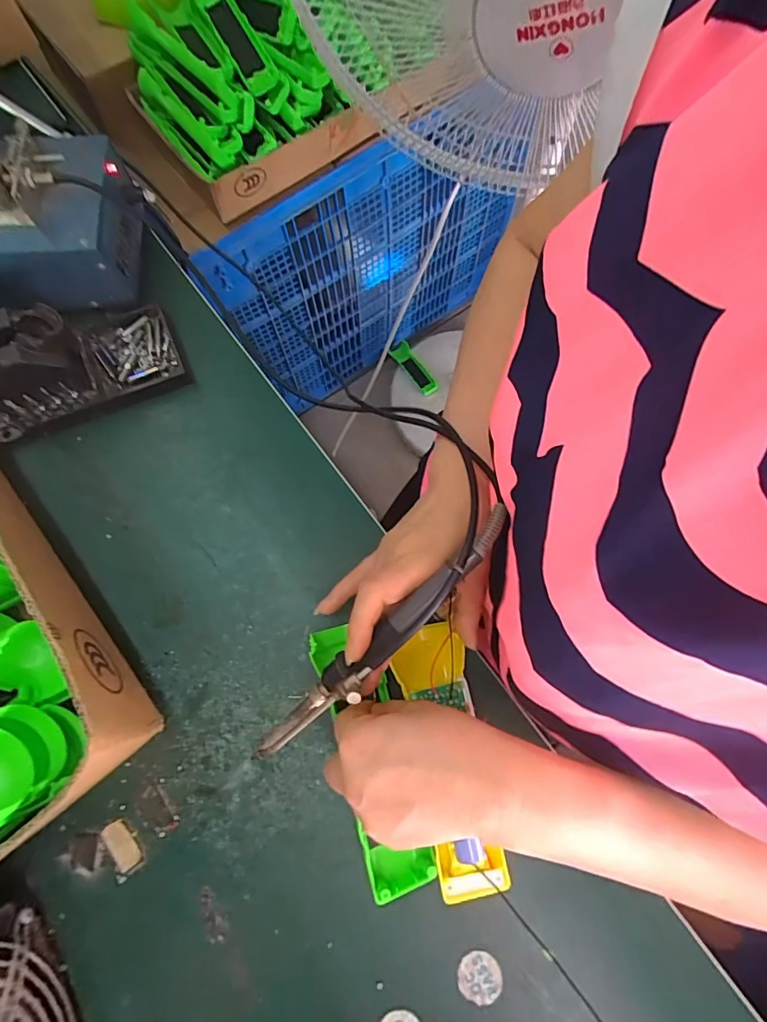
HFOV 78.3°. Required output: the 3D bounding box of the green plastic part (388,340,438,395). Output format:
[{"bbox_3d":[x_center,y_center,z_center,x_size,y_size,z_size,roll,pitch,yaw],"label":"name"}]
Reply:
[{"bbox_3d":[0.075,-0.352,1.175,0.048,0.032,0.165,-30,76,-10],"label":"green plastic part"}]

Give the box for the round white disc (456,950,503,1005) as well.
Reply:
[{"bbox_3d":[0.059,0.288,0.291,0.027,0.004,0.024,19,67,9],"label":"round white disc"}]

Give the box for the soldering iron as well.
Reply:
[{"bbox_3d":[0.000,0.073,0.266,0.198,0.024,0.021,-44,79,3],"label":"soldering iron"}]

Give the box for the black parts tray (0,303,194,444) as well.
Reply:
[{"bbox_3d":[-0.245,-0.122,0.362,0.152,0.070,0.080,-23,76,-7],"label":"black parts tray"}]

